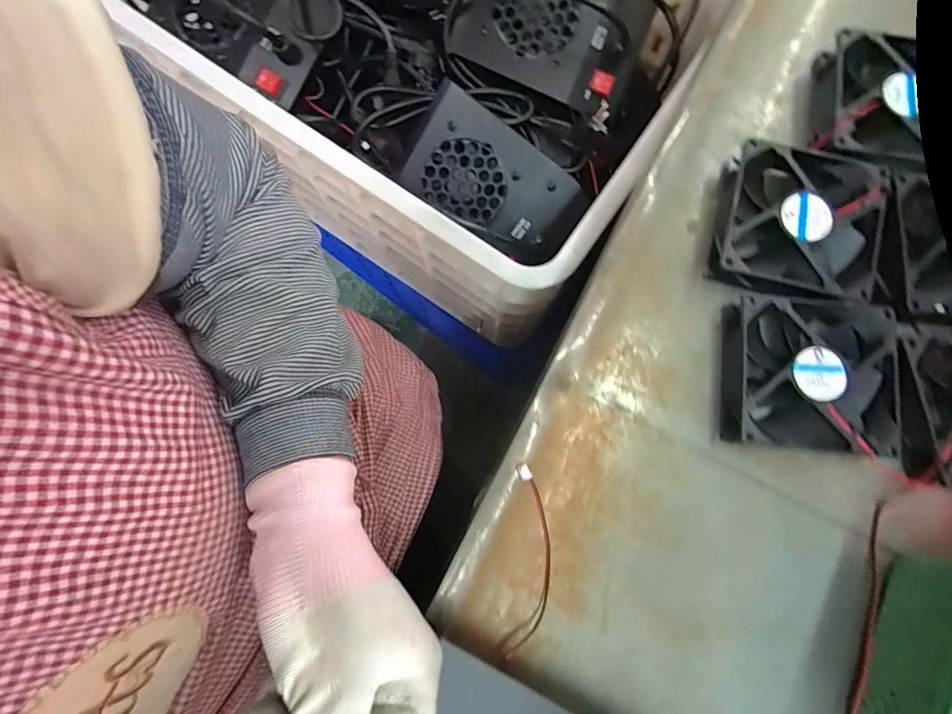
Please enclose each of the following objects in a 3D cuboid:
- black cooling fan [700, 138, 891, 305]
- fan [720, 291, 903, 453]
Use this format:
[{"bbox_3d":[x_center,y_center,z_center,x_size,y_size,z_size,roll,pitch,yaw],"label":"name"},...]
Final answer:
[{"bbox_3d":[0.208,-0.085,0.300,0.093,0.029,0.095,14,80,3],"label":"black cooling fan"},{"bbox_3d":[0.207,0.011,0.284,0.095,0.025,0.090,6,80,1],"label":"fan"}]

